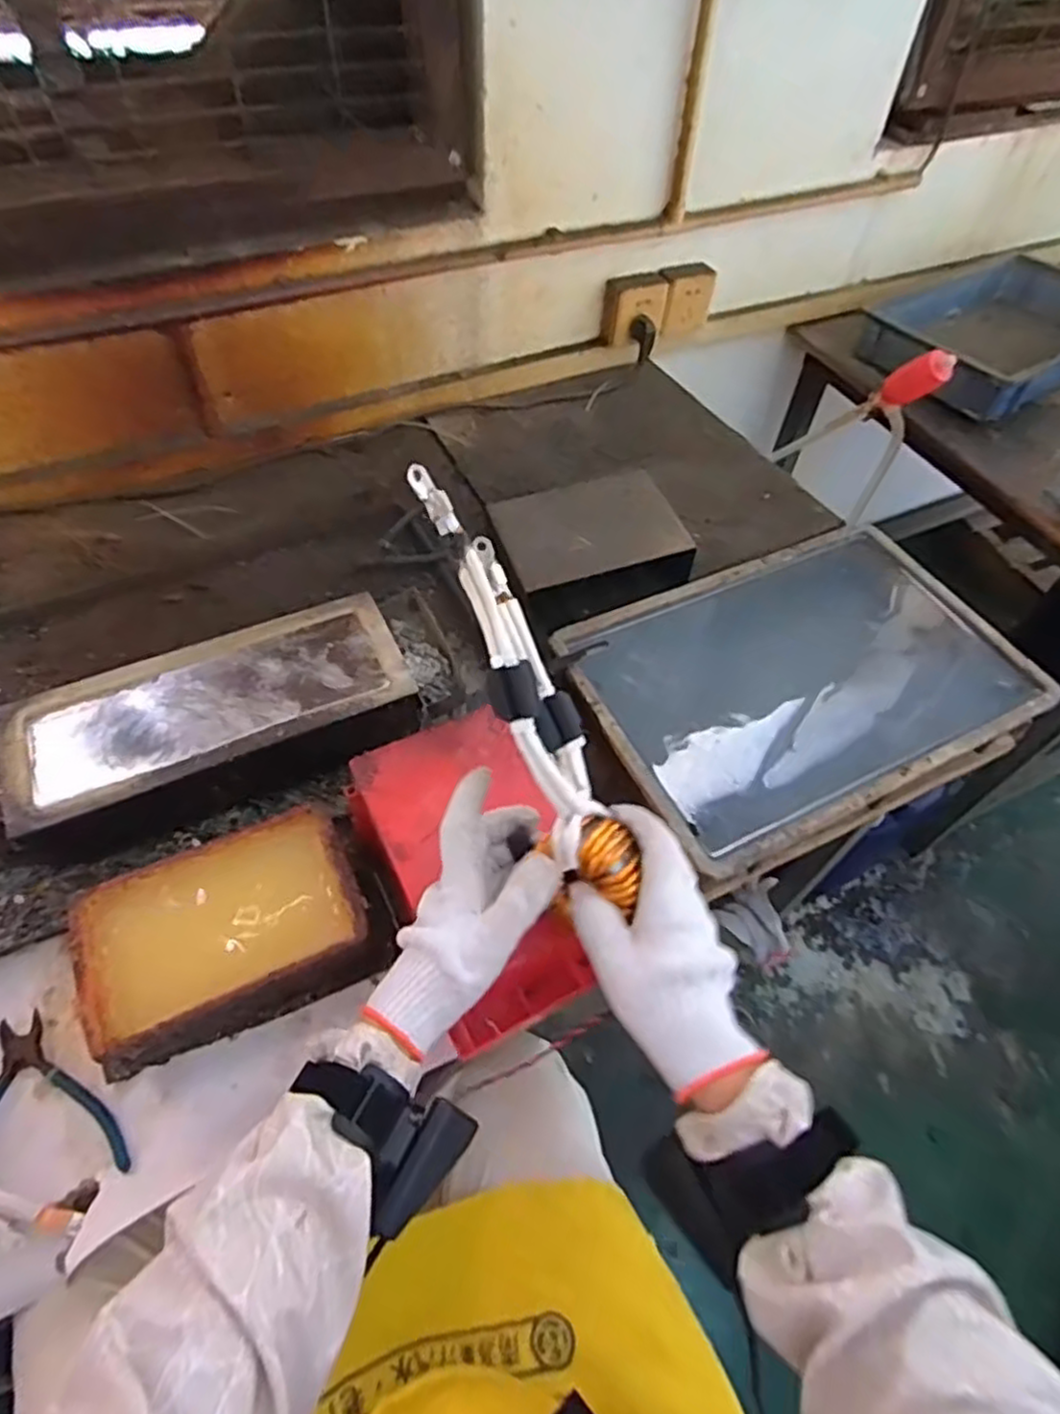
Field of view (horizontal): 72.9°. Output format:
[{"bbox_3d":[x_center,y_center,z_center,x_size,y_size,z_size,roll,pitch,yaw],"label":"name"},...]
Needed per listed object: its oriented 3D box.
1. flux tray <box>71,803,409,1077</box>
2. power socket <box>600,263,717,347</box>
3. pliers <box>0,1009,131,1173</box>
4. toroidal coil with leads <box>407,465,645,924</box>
[{"bbox_3d":[-0.232,0.176,0.570,0.214,0.065,0.134,-20,58,-16],"label":"flux tray"},{"bbox_3d":[0.198,-0.622,1.112,0.179,0.086,0.049,-22,59,-18],"label":"power socket"},{"bbox_3d":[-0.367,0.291,0.518,0.127,0.010,0.133,-19,58,-16],"label":"pliers"},{"bbox_3d":[-0.002,-0.011,0.431,0.053,0.046,0.267,-26,97,-20],"label":"toroidal coil with leads"}]

